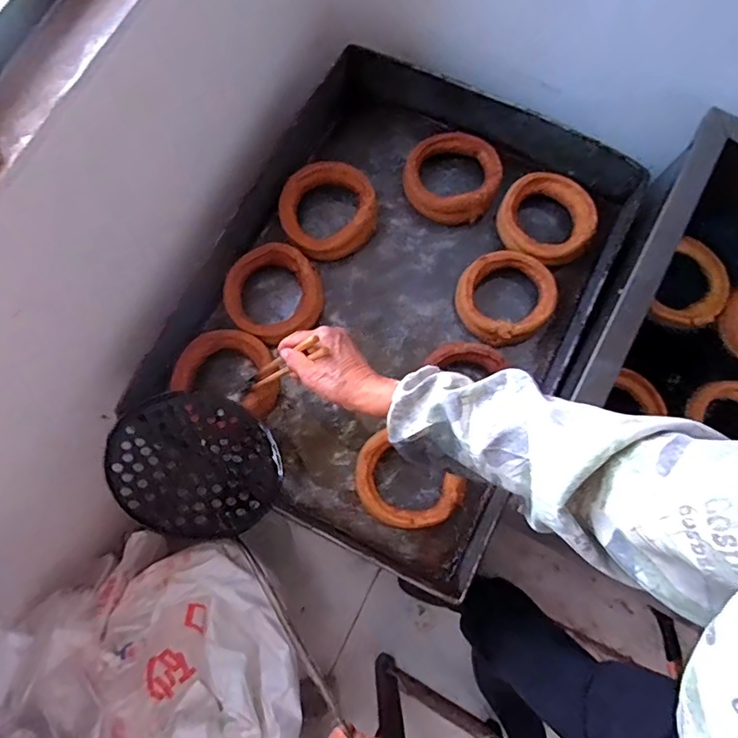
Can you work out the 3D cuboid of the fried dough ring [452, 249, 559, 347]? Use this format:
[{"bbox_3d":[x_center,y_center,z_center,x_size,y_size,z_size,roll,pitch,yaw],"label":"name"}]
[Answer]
[{"bbox_3d":[0.232,-0.122,0.866,0.158,0.046,0.150,-1,83,5],"label":"fried dough ring"}]

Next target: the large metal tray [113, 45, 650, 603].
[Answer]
[{"bbox_3d":[0.042,-0.119,0.870,0.576,0.125,0.760,27,77,5],"label":"large metal tray"}]

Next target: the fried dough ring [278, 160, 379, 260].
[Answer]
[{"bbox_3d":[-0.077,-0.280,0.914,0.175,0.047,0.172,0,76,-2],"label":"fried dough ring"}]

